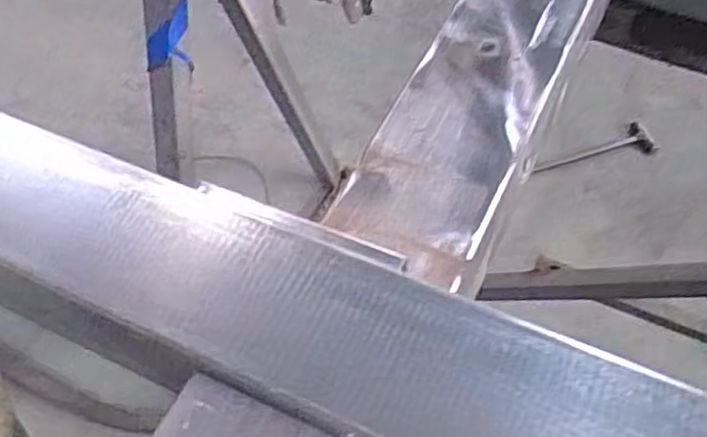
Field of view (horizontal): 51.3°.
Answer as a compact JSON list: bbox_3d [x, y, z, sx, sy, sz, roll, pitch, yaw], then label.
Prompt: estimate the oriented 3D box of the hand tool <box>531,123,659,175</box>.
[{"bbox_3d":[0.416,-0.118,1.272,0.217,0.026,0.051,-14,55,-5],"label":"hand tool"}]

